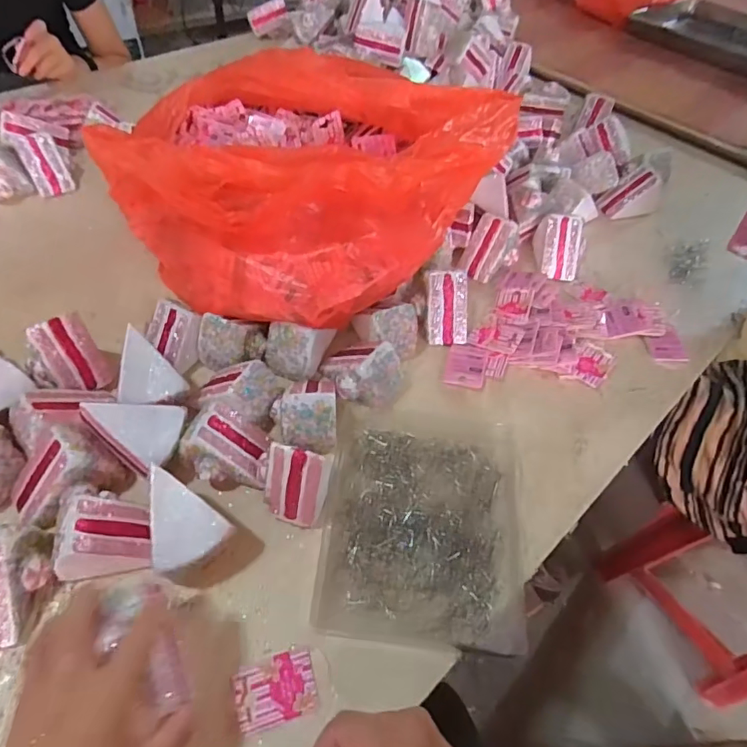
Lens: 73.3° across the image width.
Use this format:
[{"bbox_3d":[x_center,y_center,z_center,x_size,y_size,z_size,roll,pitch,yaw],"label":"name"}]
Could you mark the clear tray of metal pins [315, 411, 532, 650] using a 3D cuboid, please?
[{"bbox_3d":[0.049,0.134,0.482,0.184,0.017,0.223,7,52,0],"label":"clear tray of metal pins"}]

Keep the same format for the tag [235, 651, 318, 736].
[{"bbox_3d":[-0.075,0.246,0.391,0.059,0.004,0.043,-11,59,-13],"label":"tag"}]

